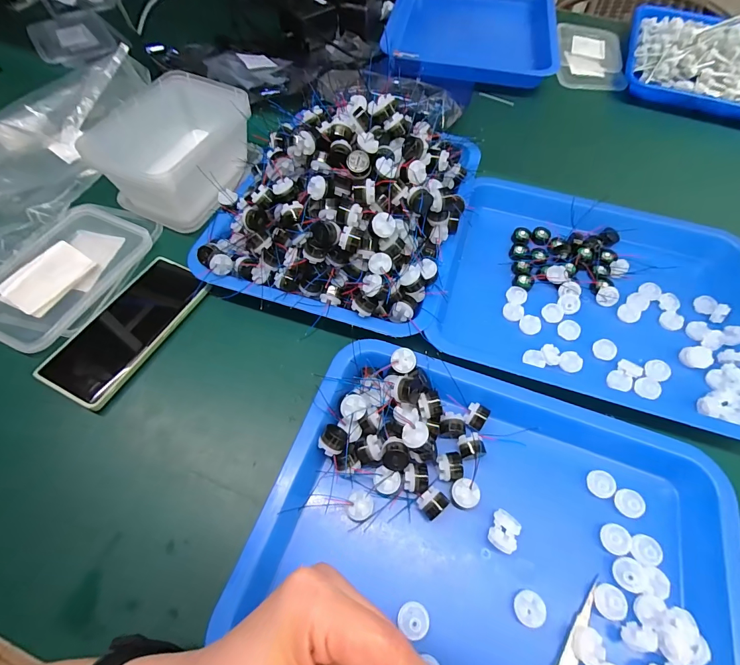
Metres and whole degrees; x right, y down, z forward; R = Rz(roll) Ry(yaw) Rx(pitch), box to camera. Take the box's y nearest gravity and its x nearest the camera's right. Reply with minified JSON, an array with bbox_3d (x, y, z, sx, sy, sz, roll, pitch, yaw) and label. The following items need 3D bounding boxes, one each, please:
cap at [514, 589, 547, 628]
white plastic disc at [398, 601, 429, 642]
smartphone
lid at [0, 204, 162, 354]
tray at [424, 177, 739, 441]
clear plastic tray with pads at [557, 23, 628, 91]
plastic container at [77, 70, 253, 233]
[{"bbox_3d":[0.113,0.195,0.267,0.021,0.005,0.020,1,59,-2],"label":"cap"},{"bbox_3d":[0.031,0.199,0.262,0.021,0.004,0.019,22,61,9],"label":"white plastic disc"},{"bbox_3d":[-0.237,-0.010,0.373,0.081,0.015,0.164,25,61,11],"label":"smartphone"},{"bbox_3d":[-0.324,-0.072,0.409,0.124,0.025,0.194,18,60,7],"label":"lid"},{"bbox_3d":[0.244,-0.049,0.404,0.325,0.039,0.269,18,60,7],"label":"tray"},{"bbox_3d":[0.402,-0.511,0.688,0.113,0.014,0.243,13,60,5],"label":"clear plastic tray with pads"},{"bbox_3d":[-0.217,-0.222,0.452,0.127,0.079,0.175,21,61,9],"label":"plastic container"}]

